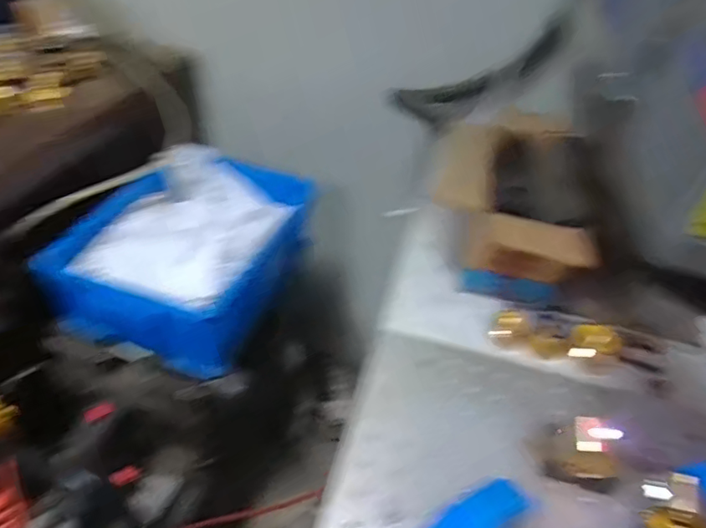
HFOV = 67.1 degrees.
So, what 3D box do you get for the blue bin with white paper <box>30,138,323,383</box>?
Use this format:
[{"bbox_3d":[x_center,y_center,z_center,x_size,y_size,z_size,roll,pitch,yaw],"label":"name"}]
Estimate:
[{"bbox_3d":[-0.253,-0.027,0.812,0.280,0.155,0.313,16,43,9],"label":"blue bin with white paper"}]

